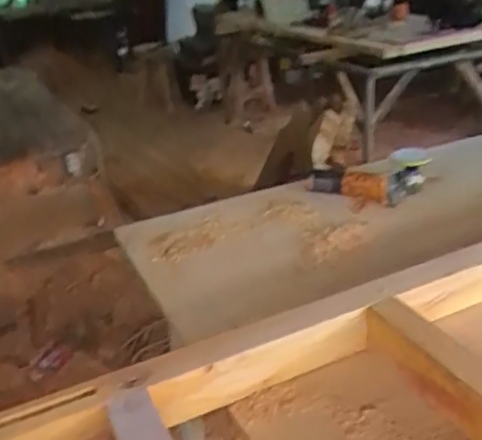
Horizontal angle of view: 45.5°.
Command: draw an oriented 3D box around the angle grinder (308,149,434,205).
[{"bbox_3d":[0.286,-0.092,1.300,0.286,0.115,0.108,-4,24,31],"label":"angle grinder"}]

